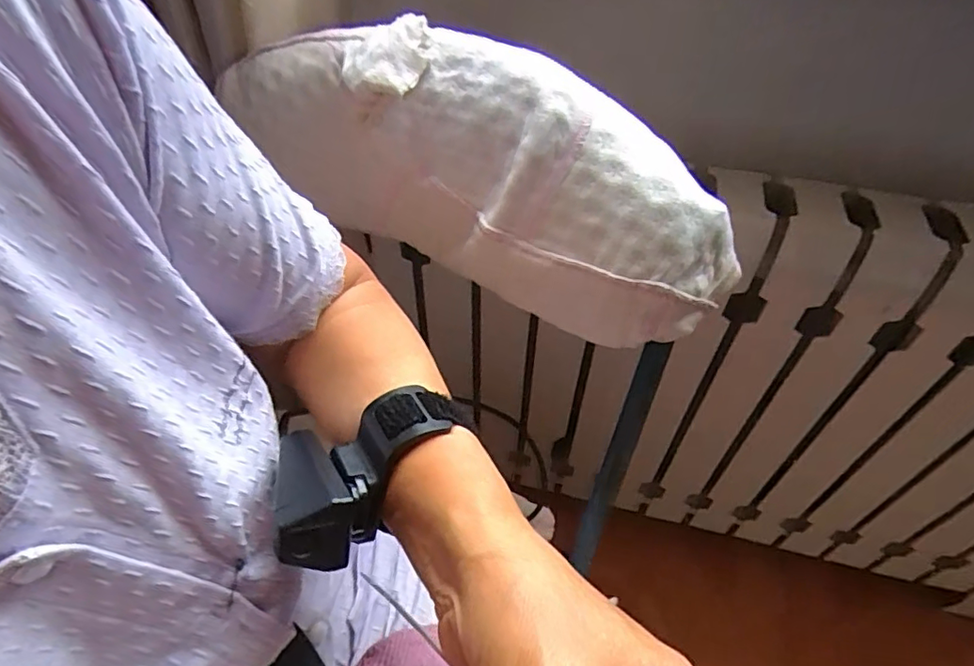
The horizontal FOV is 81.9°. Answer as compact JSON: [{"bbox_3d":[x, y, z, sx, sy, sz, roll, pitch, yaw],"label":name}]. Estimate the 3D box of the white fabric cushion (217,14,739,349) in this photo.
[{"bbox_3d":[-0.015,-0.127,0.422,0.404,0.131,0.099,27,54,21],"label":"white fabric cushion"}]

